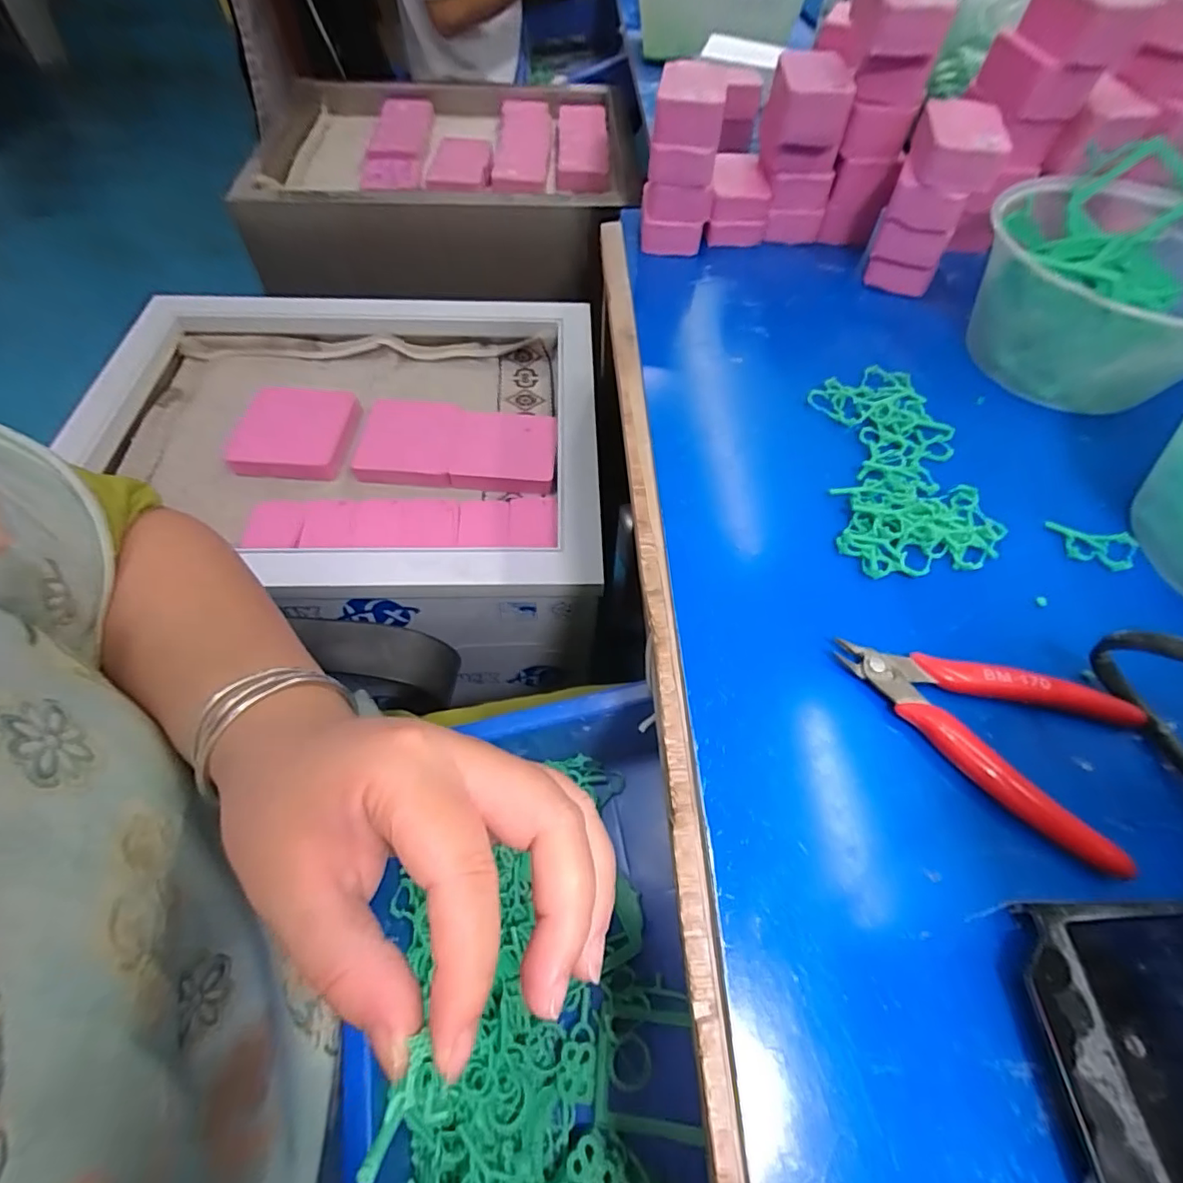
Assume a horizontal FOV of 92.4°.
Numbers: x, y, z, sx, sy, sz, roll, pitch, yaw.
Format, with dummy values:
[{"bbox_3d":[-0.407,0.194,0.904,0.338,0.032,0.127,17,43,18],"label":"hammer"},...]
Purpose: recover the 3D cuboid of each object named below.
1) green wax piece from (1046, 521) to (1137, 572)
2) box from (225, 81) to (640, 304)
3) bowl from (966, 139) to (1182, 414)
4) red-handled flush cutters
[{"bbox_3d":[0.263,-0.023,0.295,0.043,0.004,0.025,11,58,7],"label":"green wax piece"},{"bbox_3d":[-0.212,-0.592,0.824,0.527,0.122,0.409,0,58,-2],"label":"box"},{"bbox_3d":[0.332,-0.197,0.365,0.159,0.079,0.188,36,64,21],"label":"bowl"},{"bbox_3d":[0.163,0.053,0.240,0.114,0.012,0.072,28,61,17],"label":"red-handled flush cutters"}]

